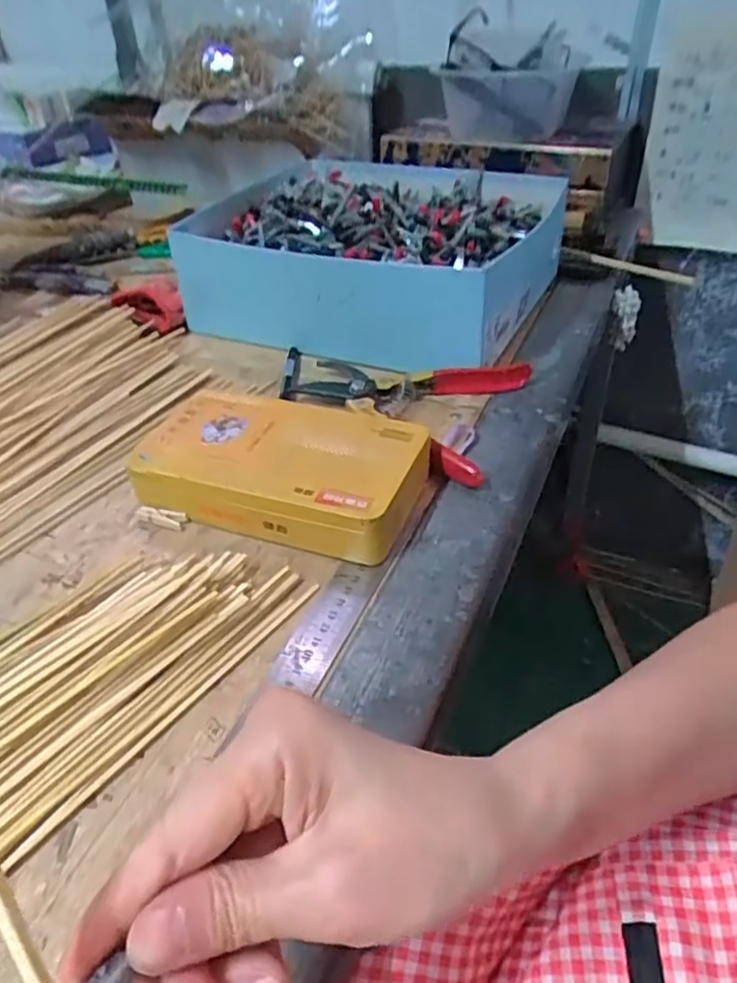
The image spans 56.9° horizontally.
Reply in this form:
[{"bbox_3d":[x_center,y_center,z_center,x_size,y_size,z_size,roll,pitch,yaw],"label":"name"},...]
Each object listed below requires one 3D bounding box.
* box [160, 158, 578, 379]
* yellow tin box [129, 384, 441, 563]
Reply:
[{"bbox_3d":[0.023,-0.249,0.680,0.290,0.110,0.302,15,42,21],"label":"box"},{"bbox_3d":[-0.056,-0.018,0.460,0.182,0.040,0.104,11,41,17],"label":"yellow tin box"}]

